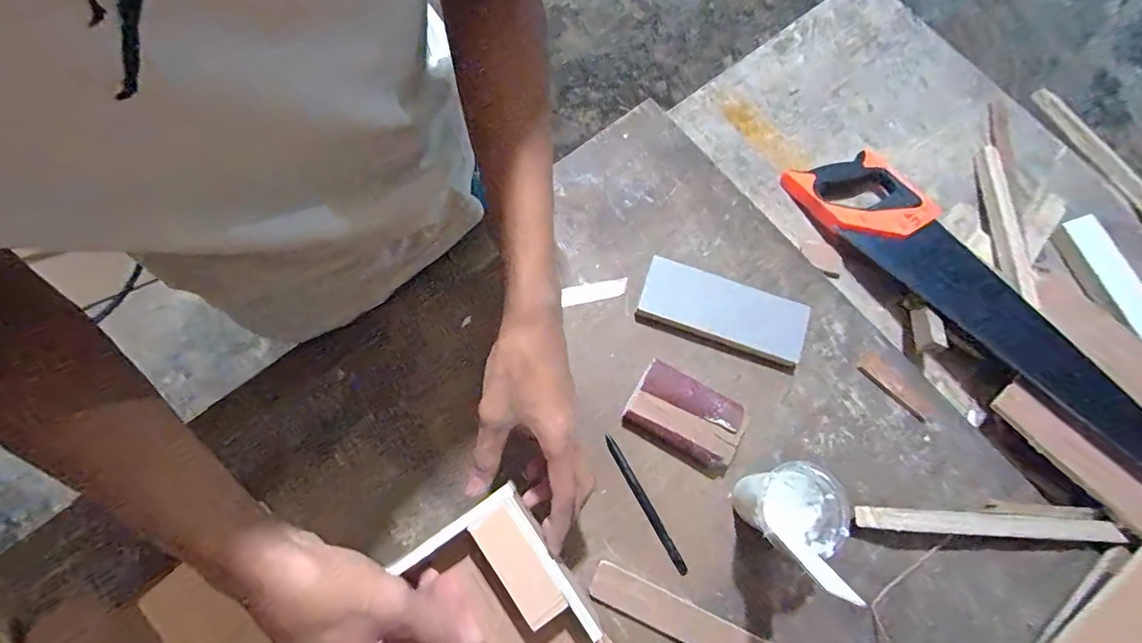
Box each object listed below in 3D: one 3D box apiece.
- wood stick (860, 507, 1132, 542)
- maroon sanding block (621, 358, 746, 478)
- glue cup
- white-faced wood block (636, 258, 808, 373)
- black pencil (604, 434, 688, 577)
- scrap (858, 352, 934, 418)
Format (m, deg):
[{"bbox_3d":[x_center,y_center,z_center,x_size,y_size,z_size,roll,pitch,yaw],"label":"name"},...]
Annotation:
[{"bbox_3d":[0.385,0.188,0.463,0.248,0.024,0.020,4,74,-1],"label":"wood stick"},{"bbox_3d":[0.109,0.093,0.479,0.106,0.026,0.071,32,76,6],"label":"maroon sanding block"},{"bbox_3d":[0.188,0.158,0.432,0.061,0.090,0.061,1,75,-2],"label":"glue cup"},{"bbox_3d":[0.154,-0.009,0.512,0.163,0.017,0.074,21,75,4],"label":"white-faced wood block"},{"bbox_3d":[0.069,0.170,0.470,0.010,0.004,0.139,-29,78,-9],"label":"black pencil"},{"bbox_3d":[0.328,0.065,0.506,0.021,0.004,0.081,-42,80,-12],"label":"scrap"}]

